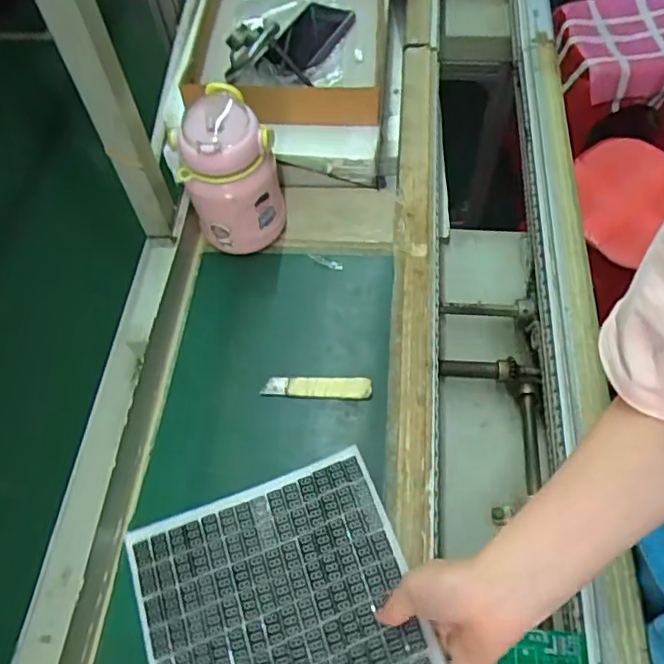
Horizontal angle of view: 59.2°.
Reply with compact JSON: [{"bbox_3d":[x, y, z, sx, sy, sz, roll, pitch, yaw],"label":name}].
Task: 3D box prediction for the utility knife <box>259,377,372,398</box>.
[{"bbox_3d":[-0.015,0.056,0.595,0.108,0.006,0.022,0,60,2],"label":"utility knife"}]

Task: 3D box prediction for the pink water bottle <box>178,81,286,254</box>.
[{"bbox_3d":[-0.106,-0.166,0.634,0.099,0.159,0.100,-11,60,-4],"label":"pink water bottle"}]

